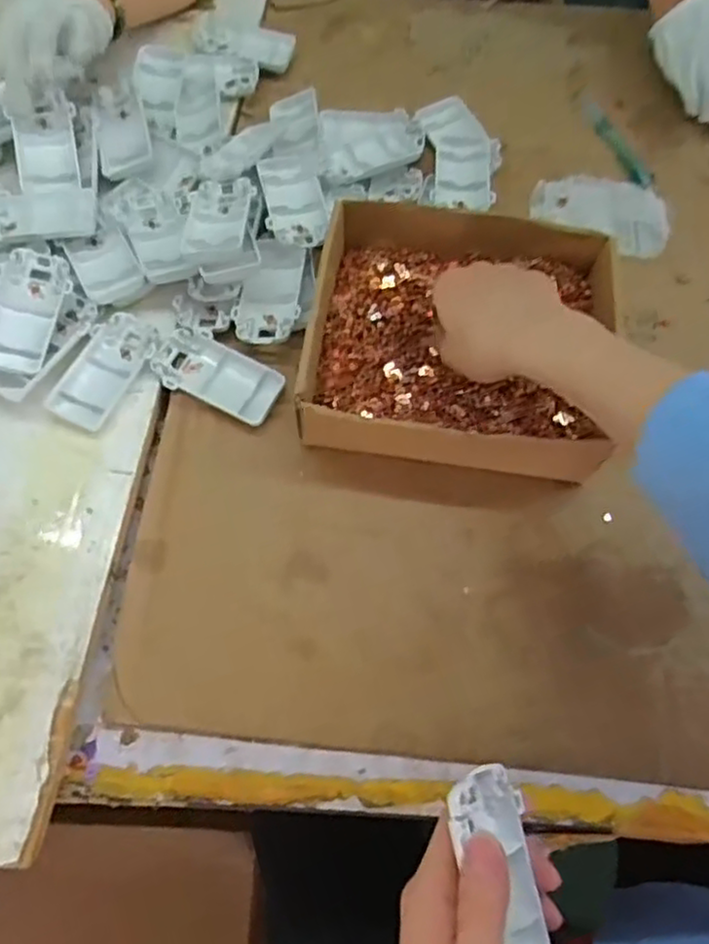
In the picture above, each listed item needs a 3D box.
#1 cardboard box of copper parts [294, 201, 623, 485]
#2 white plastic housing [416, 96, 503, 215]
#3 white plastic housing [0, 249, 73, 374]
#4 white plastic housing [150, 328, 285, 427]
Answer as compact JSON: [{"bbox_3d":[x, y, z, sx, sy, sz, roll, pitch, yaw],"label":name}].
[{"bbox_3d":[0.076,-0.099,0.507,0.203,0.067,0.192,10,66,1],"label":"cardboard box of copper parts"},{"bbox_3d":[0.093,-0.275,0.618,0.061,0.035,0.139,-5,67,-5],"label":"white plastic housing"},{"bbox_3d":[-0.241,-0.118,0.521,0.049,0.015,0.095,13,71,-8],"label":"white plastic housing"},{"bbox_3d":[-0.102,-0.071,0.530,0.096,0.020,0.047,28,68,9],"label":"white plastic housing"}]

